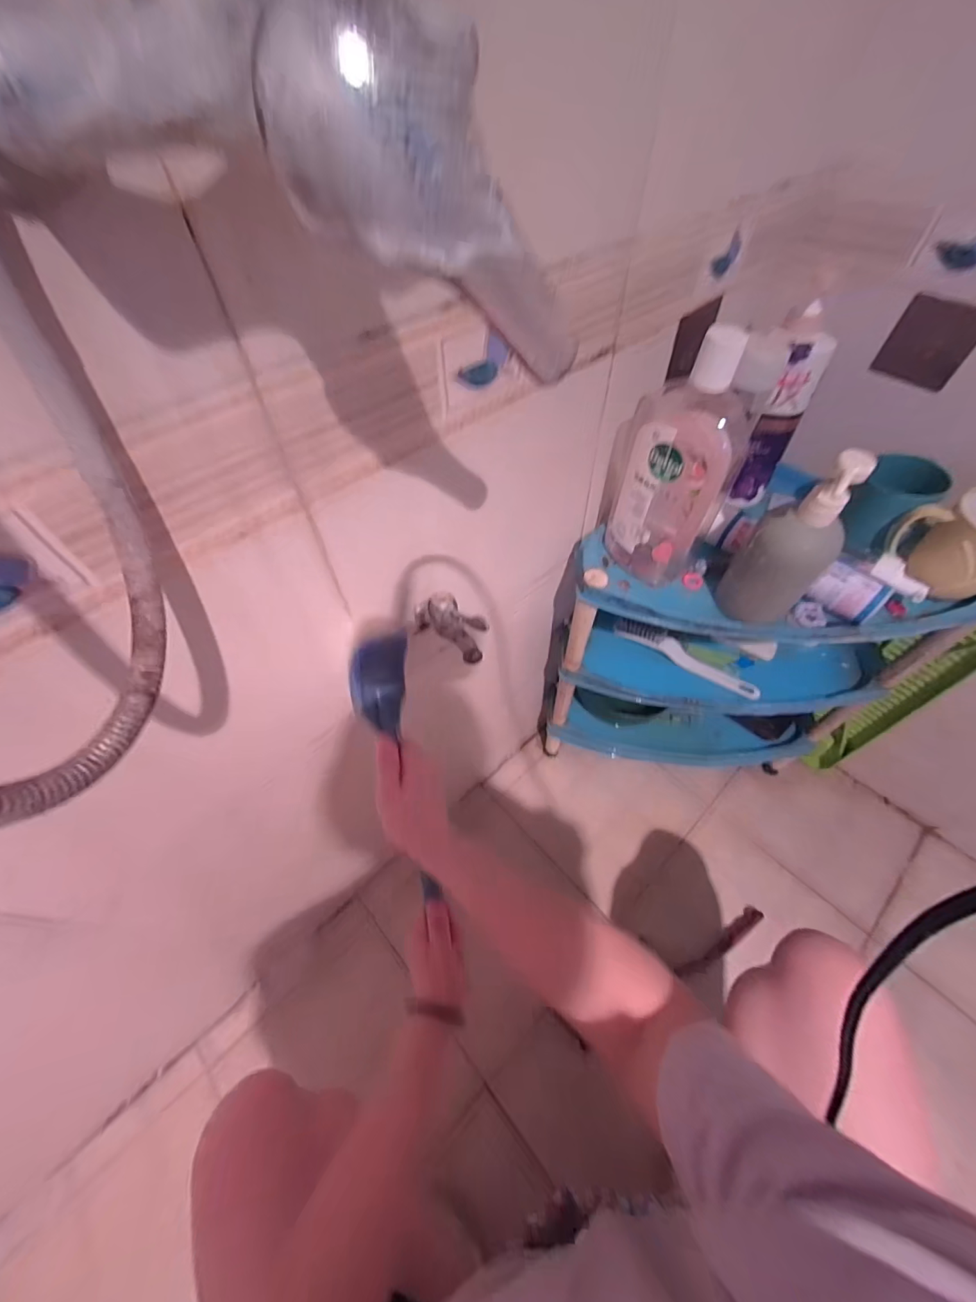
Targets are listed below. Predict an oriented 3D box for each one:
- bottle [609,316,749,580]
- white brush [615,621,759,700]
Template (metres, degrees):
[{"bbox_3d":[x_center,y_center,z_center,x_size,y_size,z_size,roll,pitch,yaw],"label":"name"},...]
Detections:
[{"bbox_3d":[0.189,-0.175,0.478,0.106,0.246,0.054,15,57,12],"label":"bottle"},{"bbox_3d":[0.303,0.004,0.704,0.222,0.039,0.026,29,61,20],"label":"white brush"}]

